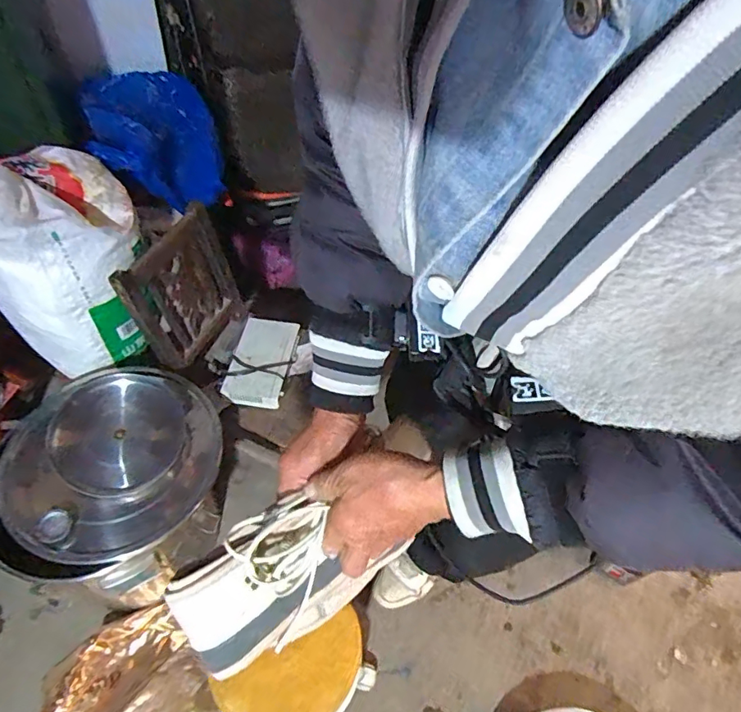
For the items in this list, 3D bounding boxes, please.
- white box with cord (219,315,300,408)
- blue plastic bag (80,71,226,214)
[{"bbox_3d":[-0.241,0.004,1.122,0.129,0.031,0.233,8,54,2],"label":"white box with cord"},{"bbox_3d":[-0.488,-0.499,1.181,0.260,0.199,0.394,-15,57,-14],"label":"blue plastic bag"}]

